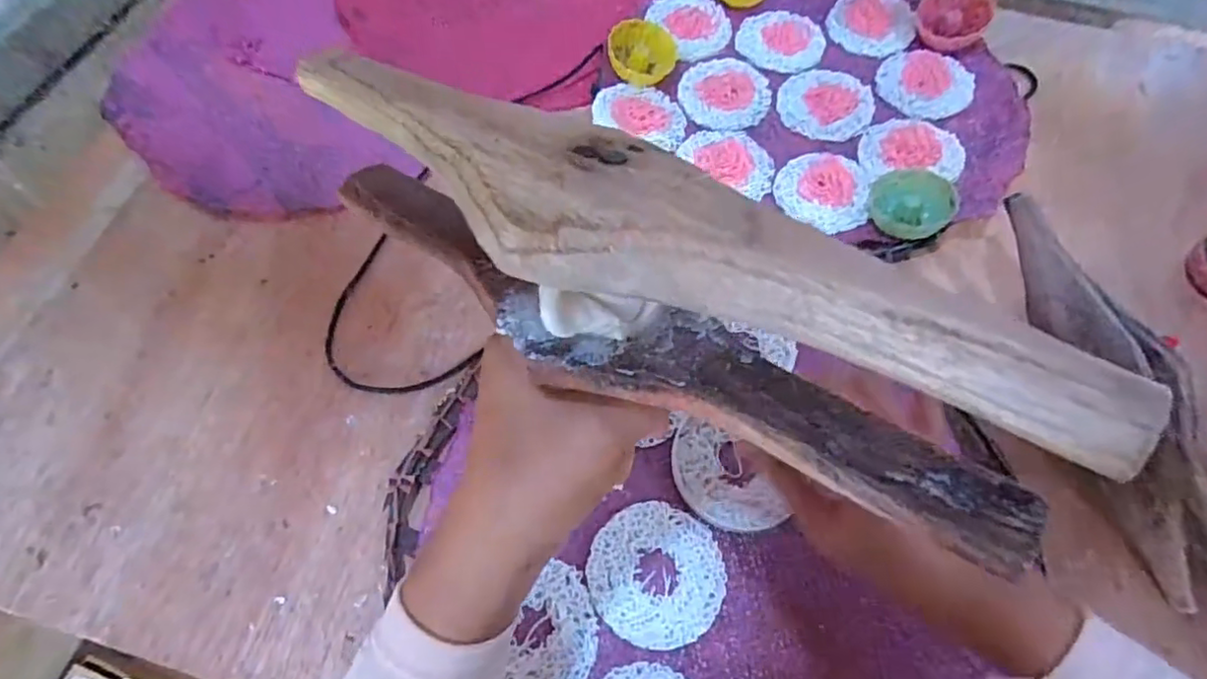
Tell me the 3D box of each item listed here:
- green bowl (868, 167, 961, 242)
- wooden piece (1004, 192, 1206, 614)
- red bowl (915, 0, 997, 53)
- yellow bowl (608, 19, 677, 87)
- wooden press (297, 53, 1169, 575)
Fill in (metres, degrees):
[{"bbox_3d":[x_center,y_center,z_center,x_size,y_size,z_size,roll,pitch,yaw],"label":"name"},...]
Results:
[{"bbox_3d":[0.236,-0.106,0.470,0.059,0.020,0.062,1,65,-2],"label":"green bowl"},{"bbox_3d":[0.337,0.038,0.399,0.058,0.049,0.289,-21,85,-11],"label":"wooden piece"},{"bbox_3d":[0.315,-0.290,0.553,0.060,0.033,0.054,31,68,12],"label":"red bowl"},{"bbox_3d":[0.034,-0.253,0.545,0.060,0.024,0.052,4,65,0],"label":"yellow bowl"},{"bbox_3d":[-0.003,-0.024,0.185,0.263,0.066,0.051,29,67,20],"label":"wooden press"}]

